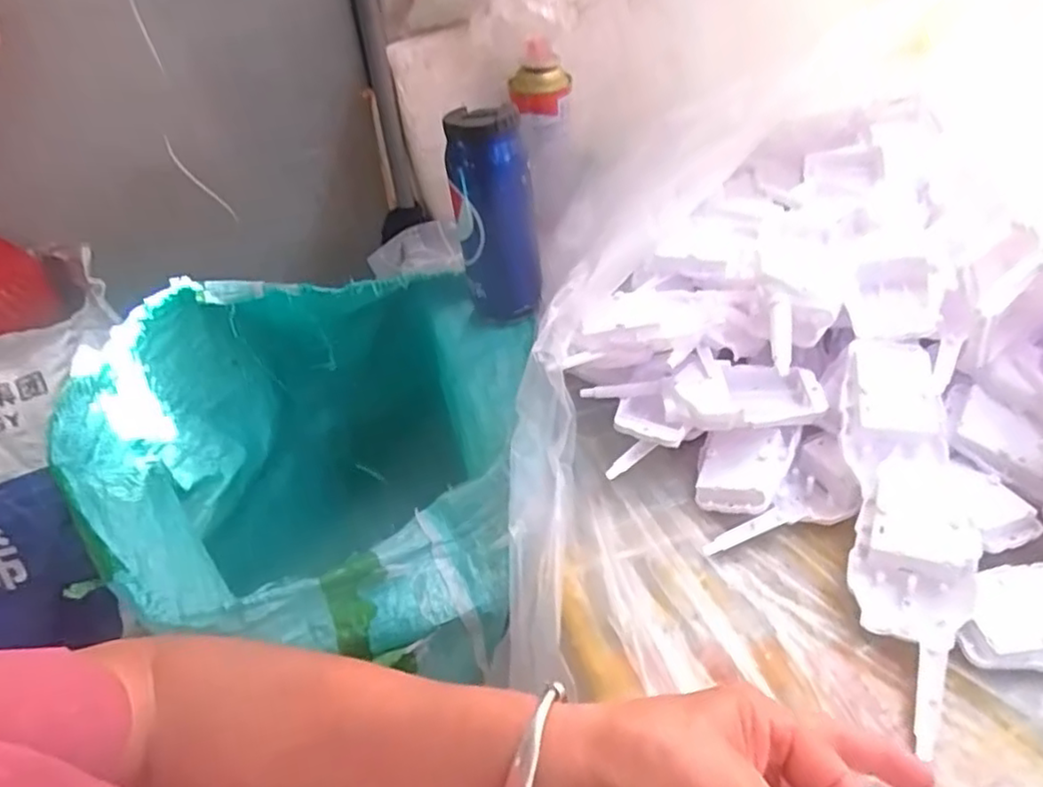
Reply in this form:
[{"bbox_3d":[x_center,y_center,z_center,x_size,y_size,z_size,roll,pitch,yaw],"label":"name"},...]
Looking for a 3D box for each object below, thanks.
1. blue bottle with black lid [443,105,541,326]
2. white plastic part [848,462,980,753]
[{"bbox_3d":[-0.023,-0.149,0.593,0.070,0.180,0.063,-8,41,-4],"label":"blue bottle with black lid"},{"bbox_3d":[0.225,0.109,0.383,0.061,0.025,0.166,9,62,16],"label":"white plastic part"}]

